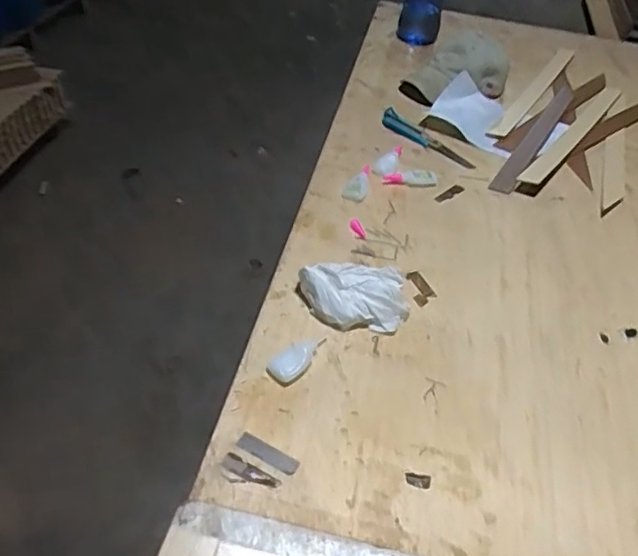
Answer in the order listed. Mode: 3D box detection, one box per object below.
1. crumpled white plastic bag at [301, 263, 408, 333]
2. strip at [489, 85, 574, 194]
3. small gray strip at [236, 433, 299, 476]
[{"bbox_3d":[0.051,0.021,0.878,0.157,0.049,0.116,2,45,-4],"label":"crumpled white plastic bag"},{"bbox_3d":[0.473,-0.310,1.286,0.043,0.010,0.490,27,48,19],"label":"strip"},{"bbox_3d":[-0.060,0.206,0.700,0.076,0.007,0.025,22,47,15],"label":"small gray strip"}]

